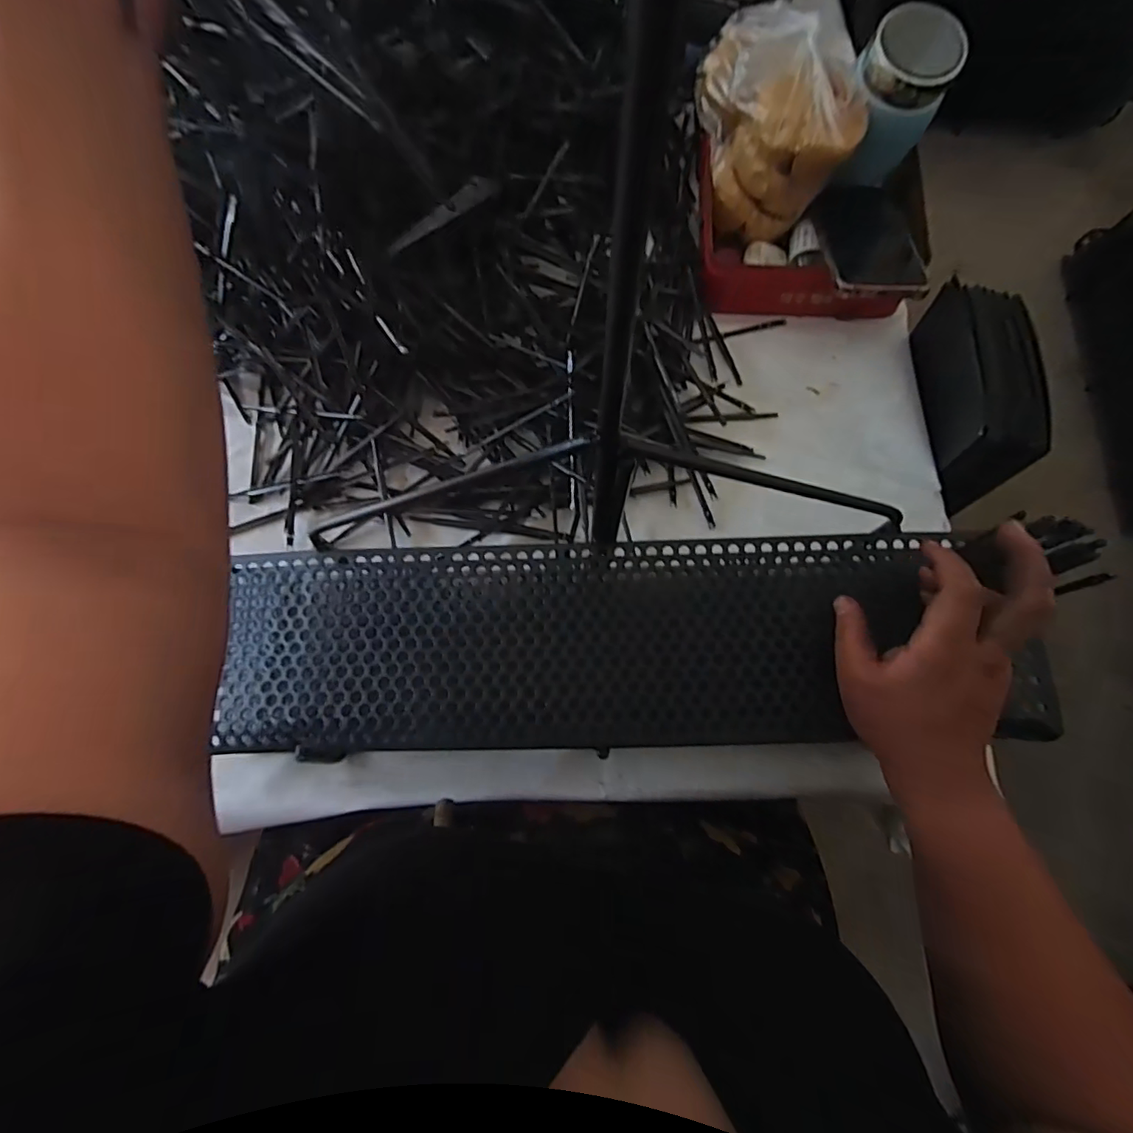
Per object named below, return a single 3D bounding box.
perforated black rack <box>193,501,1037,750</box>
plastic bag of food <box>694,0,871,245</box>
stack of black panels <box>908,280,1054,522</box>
[{"bbox_3d":[0.038,0.049,0.388,0.543,0.032,0.149,-3,76,1],"label":"perforated black rack"},{"bbox_3d":[0.185,-0.418,0.509,0.103,0.113,0.177,-12,76,-3],"label":"plastic bag of food"},{"bbox_3d":[0.349,-0.147,0.463,0.061,0.076,0.169,-1,76,0],"label":"stack of black panels"}]

